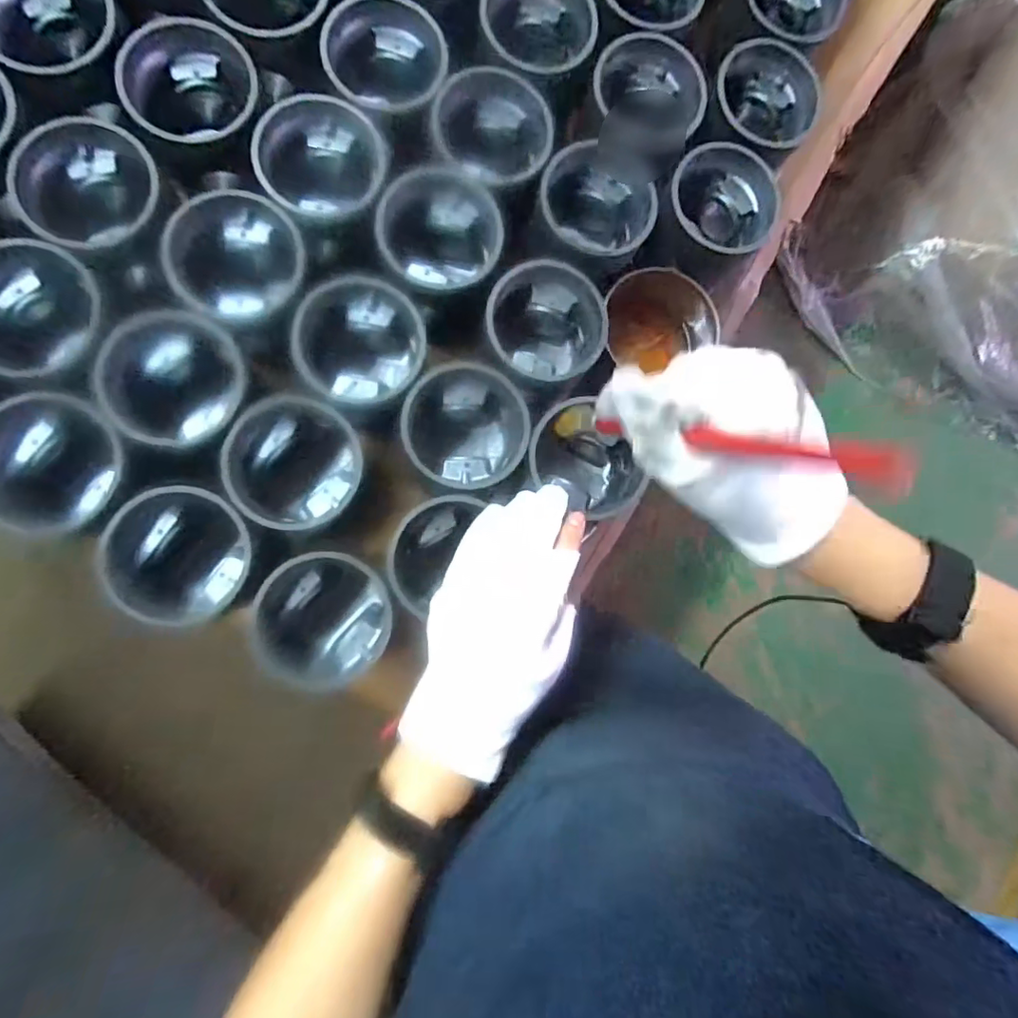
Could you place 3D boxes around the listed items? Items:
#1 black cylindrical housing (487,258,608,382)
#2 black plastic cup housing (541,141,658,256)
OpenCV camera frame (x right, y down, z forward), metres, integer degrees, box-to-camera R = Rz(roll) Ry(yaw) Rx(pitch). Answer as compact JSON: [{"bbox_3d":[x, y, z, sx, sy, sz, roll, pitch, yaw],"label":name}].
[{"bbox_3d":[0.023,-0.140,0.443,0.085,0.079,0.080,1,86,-7],"label":"black cylindrical housing"},{"bbox_3d":[0.068,-0.237,0.455,0.086,0.064,0.075,34,83,-3],"label":"black plastic cup housing"}]

